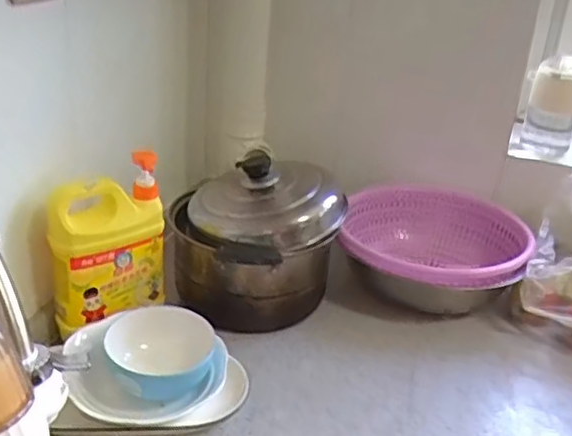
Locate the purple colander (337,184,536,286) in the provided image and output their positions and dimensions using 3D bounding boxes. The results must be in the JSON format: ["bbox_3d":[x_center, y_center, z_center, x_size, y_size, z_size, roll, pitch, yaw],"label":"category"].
[{"bbox_3d":[0.234,0.062,1.075,0.287,0.114,0.276,9,26,6],"label":"purple colander"}]

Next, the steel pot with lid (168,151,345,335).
[{"bbox_3d":[-0.046,0.026,0.996,0.242,0.203,0.305,3,26,-5],"label":"steel pot with lid"}]

